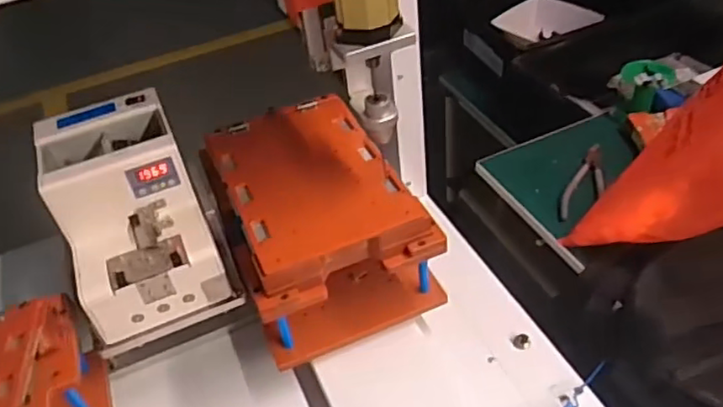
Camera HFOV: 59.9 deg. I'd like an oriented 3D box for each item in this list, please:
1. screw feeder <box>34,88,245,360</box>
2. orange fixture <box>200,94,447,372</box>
[{"bbox_3d":[-0.228,0.011,0.642,0.139,0.155,0.196,-20,44,-14],"label":"screw feeder"},{"bbox_3d":[-0.046,0.032,0.705,0.180,0.182,0.236,-19,44,-13],"label":"orange fixture"}]

